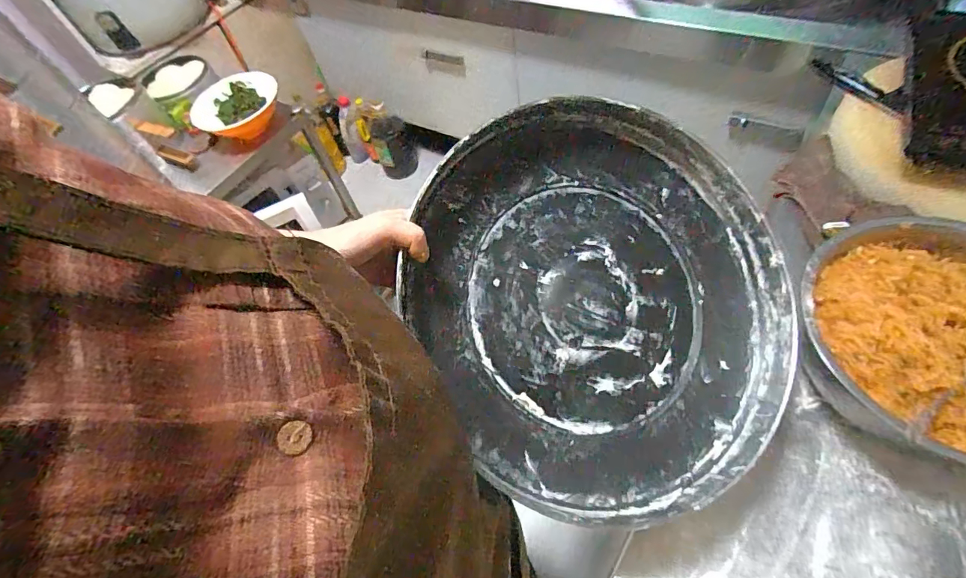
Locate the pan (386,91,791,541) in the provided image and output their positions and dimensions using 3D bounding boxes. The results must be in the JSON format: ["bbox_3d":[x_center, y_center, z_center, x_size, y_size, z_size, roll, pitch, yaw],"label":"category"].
[{"bbox_3d":[0.128,0.005,0.445,0.380,0.056,0.388,3,79,-13],"label":"pan"}]

